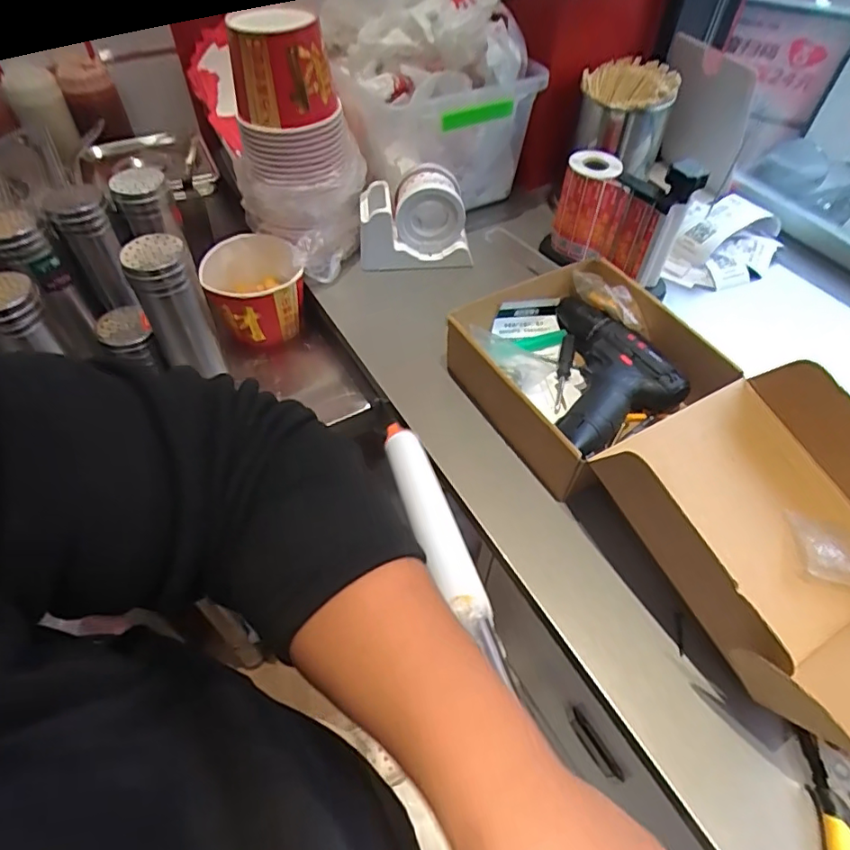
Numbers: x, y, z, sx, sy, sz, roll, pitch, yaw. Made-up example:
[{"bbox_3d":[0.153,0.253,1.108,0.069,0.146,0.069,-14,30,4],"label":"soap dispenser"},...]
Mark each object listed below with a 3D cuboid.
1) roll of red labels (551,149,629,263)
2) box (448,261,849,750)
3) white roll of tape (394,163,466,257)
[{"bbox_3d":[0.207,-0.274,0.708,0.072,0.112,0.087,8,53,6],"label":"roll of red labels"},{"bbox_3d":[0.231,0.014,0.510,0.231,0.104,0.480,-24,56,-18],"label":"box"},{"bbox_3d":[0.005,-0.282,0.725,0.086,0.089,0.064,-5,53,-5],"label":"white roll of tape"}]

